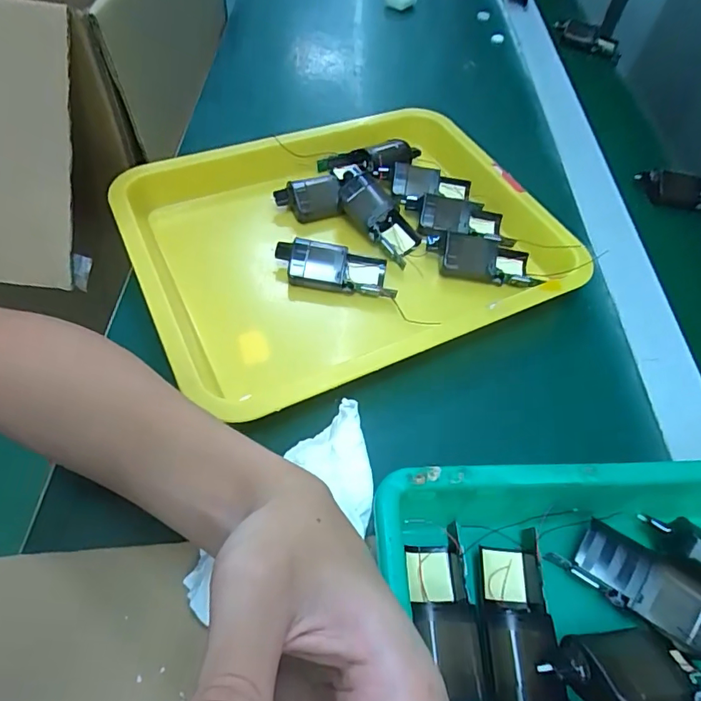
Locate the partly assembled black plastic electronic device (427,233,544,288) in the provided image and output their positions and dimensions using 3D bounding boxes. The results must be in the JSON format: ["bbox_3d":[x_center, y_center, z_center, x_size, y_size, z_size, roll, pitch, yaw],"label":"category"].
[{"bbox_3d":[0.109,-0.079,0.410,0.089,0.019,0.039,12,56,3],"label":"partly assembled black plastic electronic device"}]

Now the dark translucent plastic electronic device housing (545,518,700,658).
[{"bbox_3d":[0.158,0.125,0.271,0.081,0.022,0.038,33,59,16],"label":"dark translucent plastic electronic device housing"}]

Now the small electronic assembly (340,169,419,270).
[{"bbox_3d":[0.022,-0.112,0.420,0.084,0.027,0.037,48,61,-5],"label":"small electronic assembly"}]

